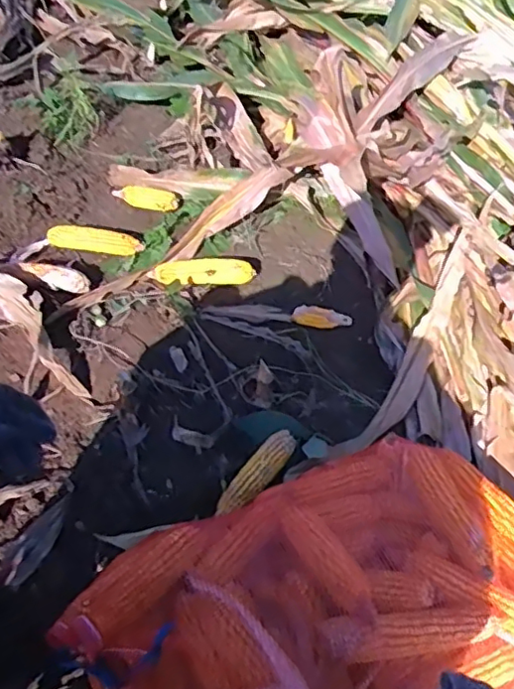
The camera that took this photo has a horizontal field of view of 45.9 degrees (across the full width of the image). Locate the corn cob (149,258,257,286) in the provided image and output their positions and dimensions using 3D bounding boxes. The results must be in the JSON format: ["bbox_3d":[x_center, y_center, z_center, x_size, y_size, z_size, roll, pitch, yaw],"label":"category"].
[{"bbox_3d":[-0.116,-0.155,1.304,0.225,0.046,0.063,-5,50,-9],"label":"corn cob"}]

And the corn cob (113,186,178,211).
[{"bbox_3d":[-0.268,-0.350,1.469,0.154,0.042,0.060,5,47,-20],"label":"corn cob"}]

